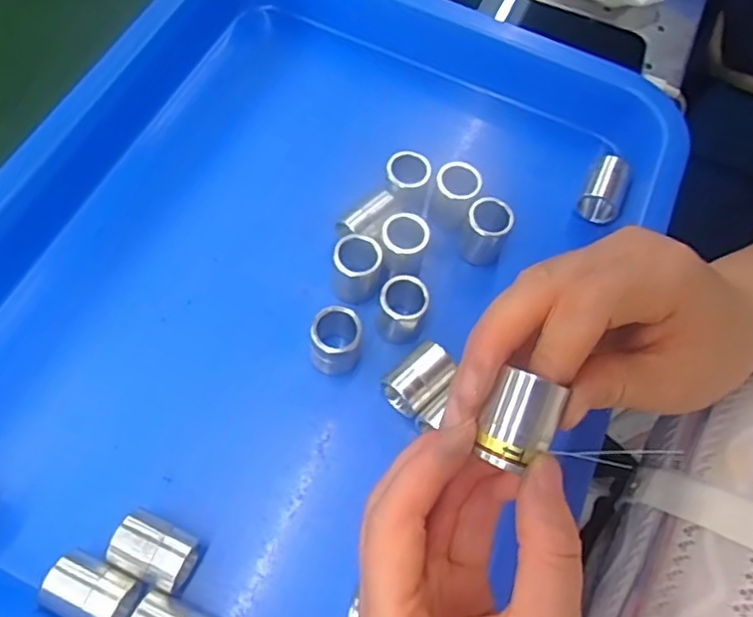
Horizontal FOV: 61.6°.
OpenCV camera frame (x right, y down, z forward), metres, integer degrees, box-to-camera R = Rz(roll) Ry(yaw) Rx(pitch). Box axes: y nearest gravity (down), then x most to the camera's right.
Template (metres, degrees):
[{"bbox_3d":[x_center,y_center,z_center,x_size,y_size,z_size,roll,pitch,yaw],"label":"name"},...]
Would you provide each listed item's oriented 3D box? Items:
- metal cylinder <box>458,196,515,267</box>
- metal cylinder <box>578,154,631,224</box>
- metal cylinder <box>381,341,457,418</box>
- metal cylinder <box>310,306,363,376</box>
[{"bbox_3d":[0.056,-0.038,0.327,0.022,0.032,0.021,20,64,10],"label":"metal cylinder"},{"bbox_3d":[0.127,-0.066,0.351,0.020,0.026,0.028,22,64,11],"label":"metal cylinder"},{"bbox_3d":[0.020,0.034,0.293,0.032,0.024,0.021,-41,69,-19],"label":"metal cylinder"},{"bbox_3d":[-0.019,0.017,0.295,0.023,0.034,0.020,-5,62,-3],"label":"metal cylinder"}]

